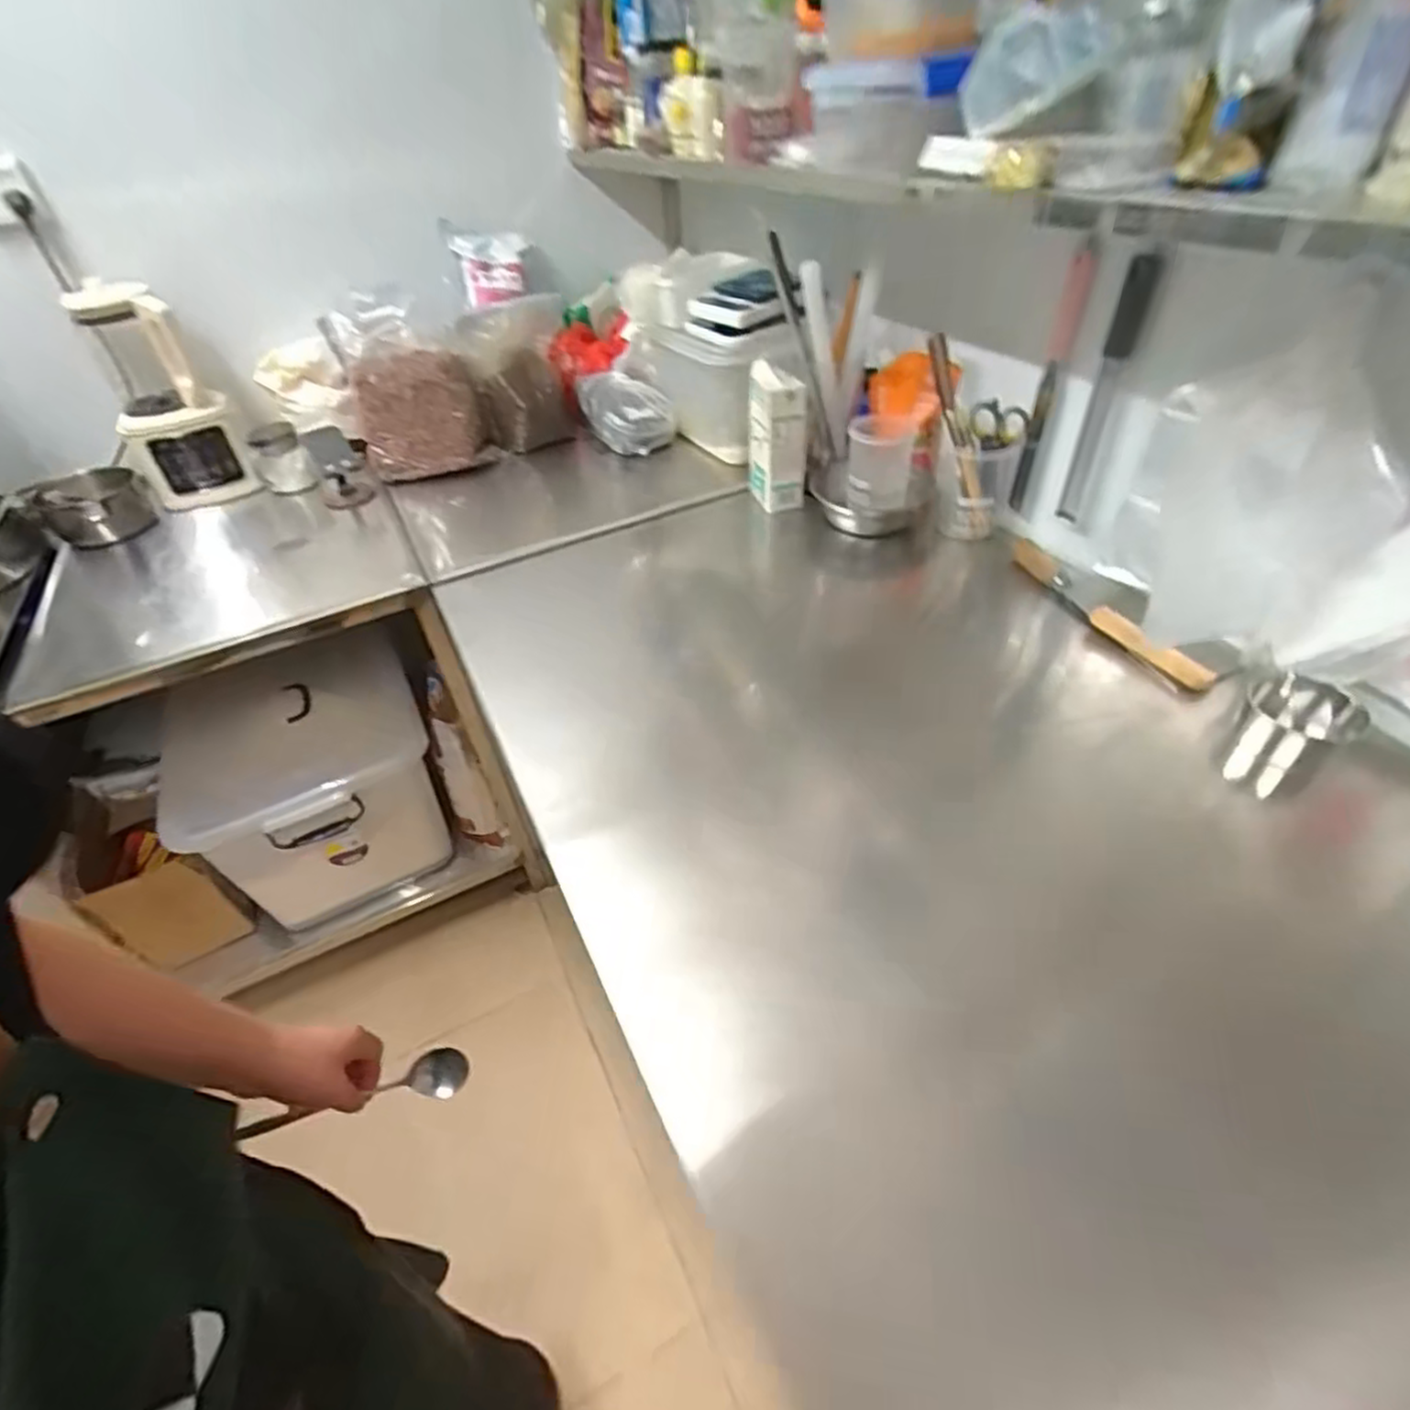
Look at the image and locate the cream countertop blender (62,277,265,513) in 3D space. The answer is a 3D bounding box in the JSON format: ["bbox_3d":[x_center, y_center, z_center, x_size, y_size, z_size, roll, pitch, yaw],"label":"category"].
[{"bbox_3d":[-0.953,-0.529,1.253,0.168,0.346,0.137,-23,45,-18],"label":"cream countertop blender"}]

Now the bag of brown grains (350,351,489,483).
[{"bbox_3d":[-0.521,-0.529,1.306,0.209,0.191,0.087,-9,43,-4],"label":"bag of brown grains"}]

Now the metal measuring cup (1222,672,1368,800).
[{"bbox_3d":[0.586,0.027,0.711,0.089,0.098,0.086,-3,43,3],"label":"metal measuring cup"}]

